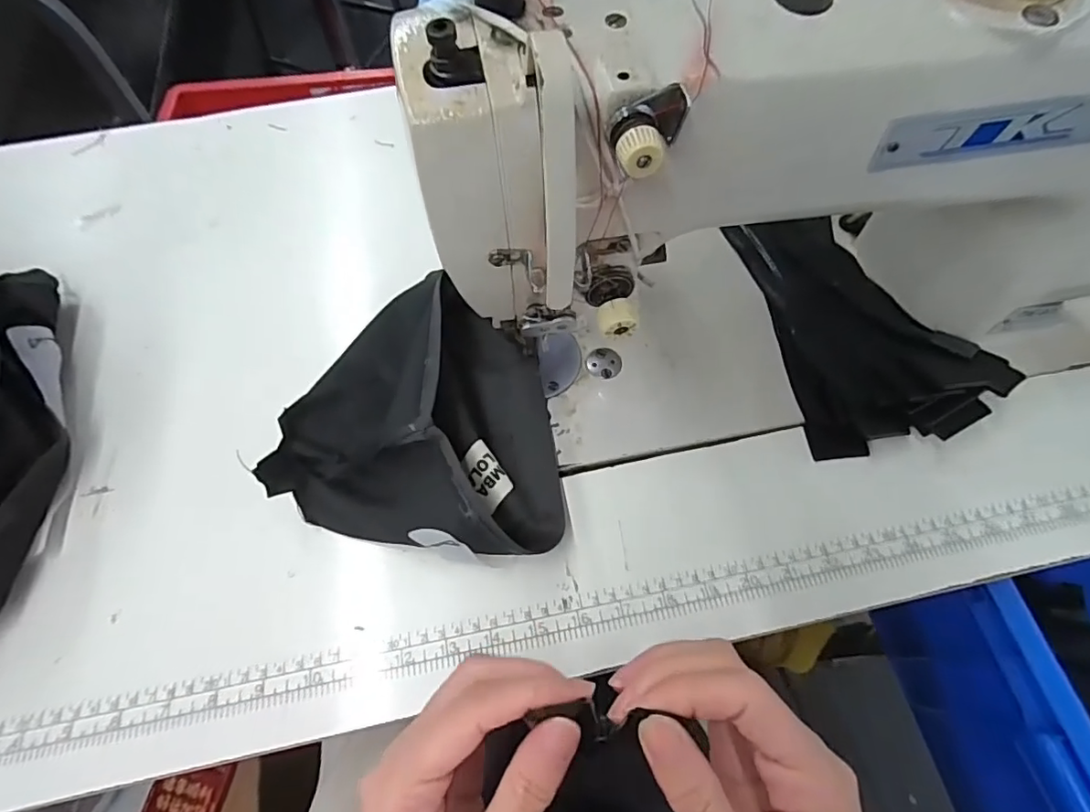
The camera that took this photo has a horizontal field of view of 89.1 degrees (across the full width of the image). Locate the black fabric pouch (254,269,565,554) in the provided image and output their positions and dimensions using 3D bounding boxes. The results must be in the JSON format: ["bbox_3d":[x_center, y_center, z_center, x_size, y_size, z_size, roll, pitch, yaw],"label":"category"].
[{"bbox_3d":[-0.068,0.000,0.338,0.164,0.062,0.161,7,65,5],"label":"black fabric pouch"}]

